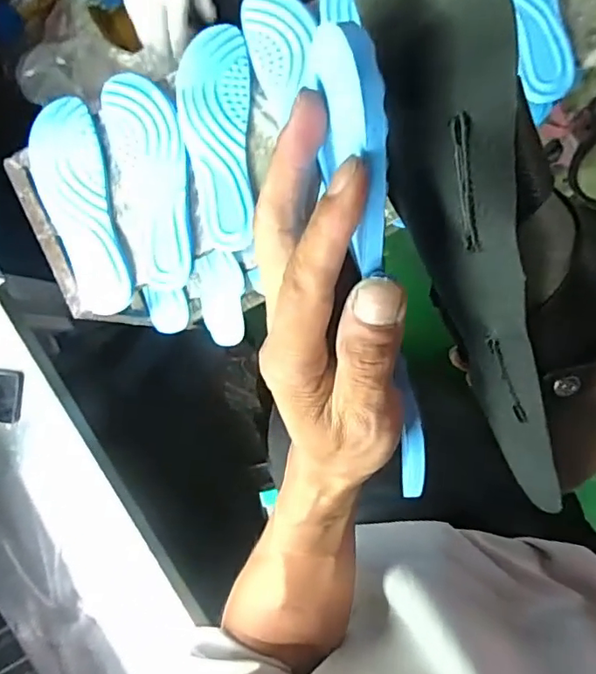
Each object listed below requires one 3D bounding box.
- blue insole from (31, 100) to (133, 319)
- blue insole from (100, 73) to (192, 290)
[{"bbox_3d":[-0.245,-0.144,0.604,0.080,0.022,0.235,-16,89,4],"label":"blue insole"},{"bbox_3d":[-0.168,-0.176,0.602,0.081,0.016,0.239,-7,90,4],"label":"blue insole"}]

